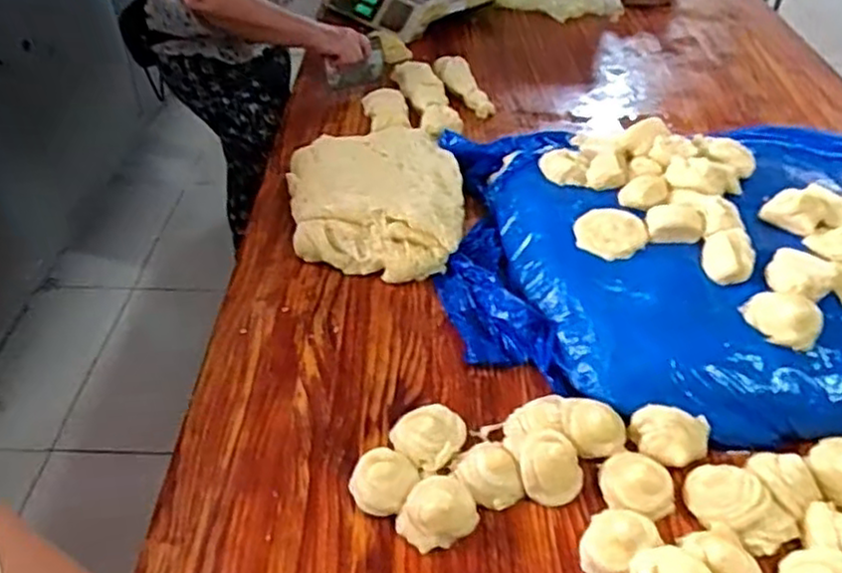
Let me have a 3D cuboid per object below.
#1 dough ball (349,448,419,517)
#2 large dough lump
[{"bbox_3d":[-0.040,0.210,0.771,0.067,0.036,0.071,1,40,-1],"label":"dough ball"},{"bbox_3d":[-0.074,-0.157,1.170,0.268,0.070,0.376,-2,40,-5],"label":"large dough lump"}]

